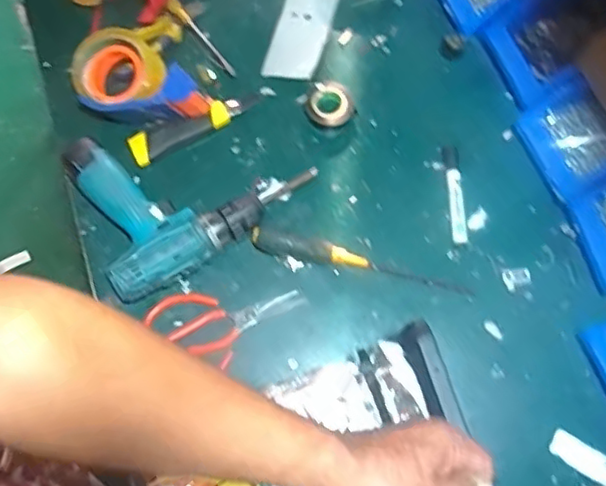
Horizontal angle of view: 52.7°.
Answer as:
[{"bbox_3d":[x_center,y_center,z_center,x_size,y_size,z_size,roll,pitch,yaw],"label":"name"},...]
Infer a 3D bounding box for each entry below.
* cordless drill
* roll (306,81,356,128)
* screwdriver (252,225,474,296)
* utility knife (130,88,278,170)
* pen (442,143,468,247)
[{"bbox_3d":[-0.132,-0.073,0.718,0.259,0.052,0.194,-31,75,-8],"label":"cordless drill"},{"bbox_3d":[0.034,-0.175,0.767,0.057,0.019,0.066,0,73,0],"label":"roll"},{"bbox_3d":[0.067,0.016,0.707,0.252,0.026,0.032,11,73,4],"label":"screwdriver"},{"bbox_3d":[-0.124,-0.153,0.761,0.189,0.024,0.033,-29,75,-8],"label":"utility knife"},{"bbox_3d":[0.182,-0.060,0.731,0.019,0.019,0.128,-1,73,0],"label":"pen"}]

